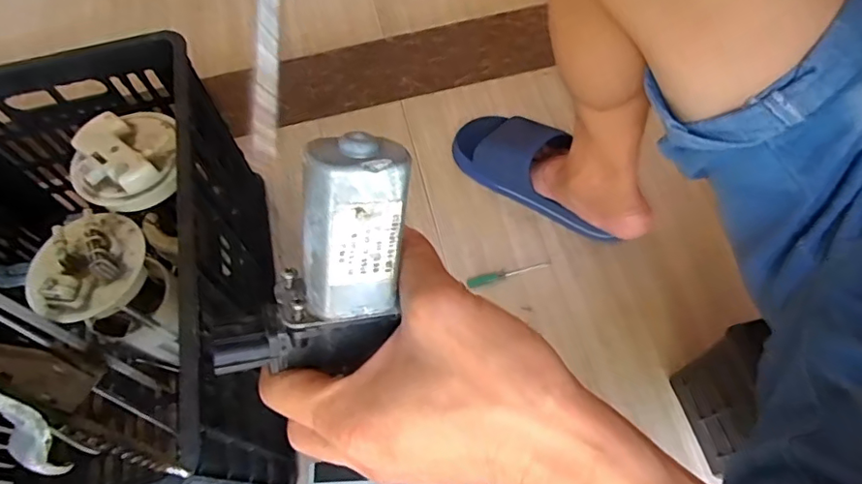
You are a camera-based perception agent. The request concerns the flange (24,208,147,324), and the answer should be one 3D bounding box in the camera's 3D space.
[{"bbox_3d":[-0.340,0.023,0.545,0.100,0.042,0.118,17,64,13],"label":"flange"}]

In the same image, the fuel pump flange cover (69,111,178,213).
[{"bbox_3d":[-0.317,-0.089,0.571,0.102,0.046,0.111,-17,62,-5],"label":"fuel pump flange cover"}]

